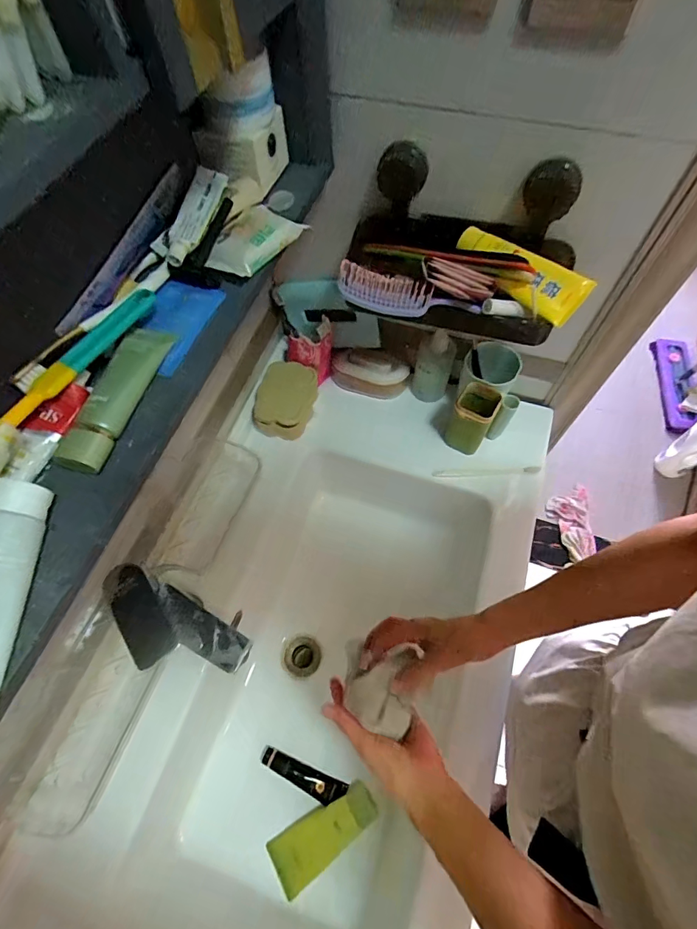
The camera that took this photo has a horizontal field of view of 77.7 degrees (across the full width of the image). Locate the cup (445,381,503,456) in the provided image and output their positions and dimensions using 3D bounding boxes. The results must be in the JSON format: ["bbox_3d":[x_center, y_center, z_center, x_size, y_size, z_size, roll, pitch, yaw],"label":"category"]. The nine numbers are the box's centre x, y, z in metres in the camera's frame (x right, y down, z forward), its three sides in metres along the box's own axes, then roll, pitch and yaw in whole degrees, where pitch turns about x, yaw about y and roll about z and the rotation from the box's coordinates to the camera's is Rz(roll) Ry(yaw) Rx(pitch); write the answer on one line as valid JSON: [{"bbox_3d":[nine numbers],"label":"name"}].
[{"bbox_3d":[0.193,-0.067,0.683,0.060,0.117,0.064,26,67,14],"label":"cup"}]

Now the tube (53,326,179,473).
[{"bbox_3d":[-0.181,-0.058,0.336,0.038,0.021,0.136,11,64,8],"label":"tube"}]

